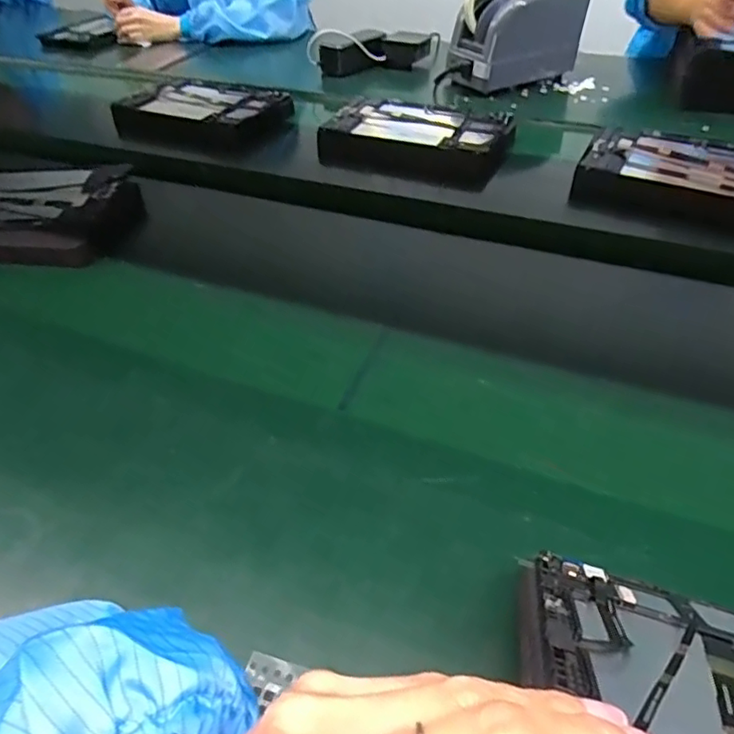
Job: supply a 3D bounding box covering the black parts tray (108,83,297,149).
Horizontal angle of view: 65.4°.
[{"bbox_3d":[-0.259,-0.402,0.916,0.235,0.054,0.184,17,47,22],"label":"black parts tray"}]

